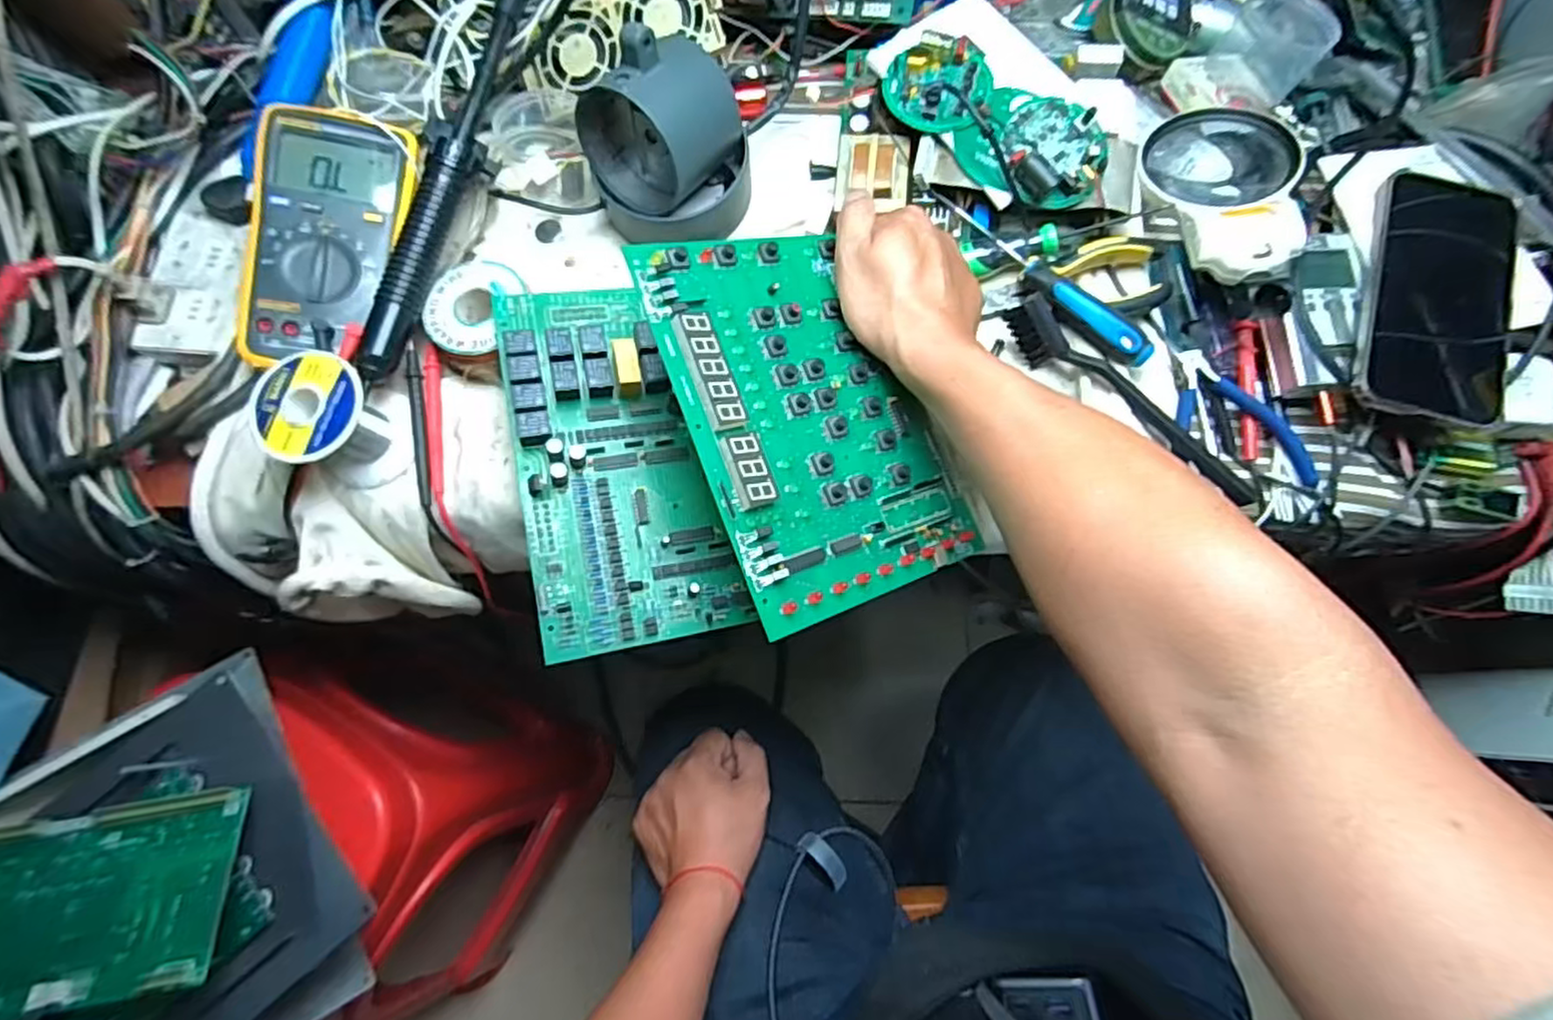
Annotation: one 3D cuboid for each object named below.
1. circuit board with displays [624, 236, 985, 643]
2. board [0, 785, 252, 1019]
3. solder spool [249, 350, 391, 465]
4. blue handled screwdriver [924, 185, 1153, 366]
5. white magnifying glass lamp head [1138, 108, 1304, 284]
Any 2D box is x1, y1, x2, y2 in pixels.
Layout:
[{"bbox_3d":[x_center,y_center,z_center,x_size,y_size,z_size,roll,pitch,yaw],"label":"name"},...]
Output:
[{"bbox_3d":[0.023,-0.054,0.381,0.150,0.009,0.211,-17,83,-30],"label":"circuit board with displays"},{"bbox_3d":[-0.474,0.266,0.459,0.205,0.014,0.118,-8,61,-7],"label":"board"},{"bbox_3d":[-0.271,-0.053,0.415,0.054,0.065,0.062,21,76,6],"label":"solder spool"},{"bbox_3d":[0.166,-0.151,0.430,0.019,0.014,0.168,-44,79,-10],"label":"blue handled screwdriver"},{"bbox_3d":[0.291,-0.208,0.446,0.091,0.052,0.149,6,59,2],"label":"white magnifying glass lamp head"}]

